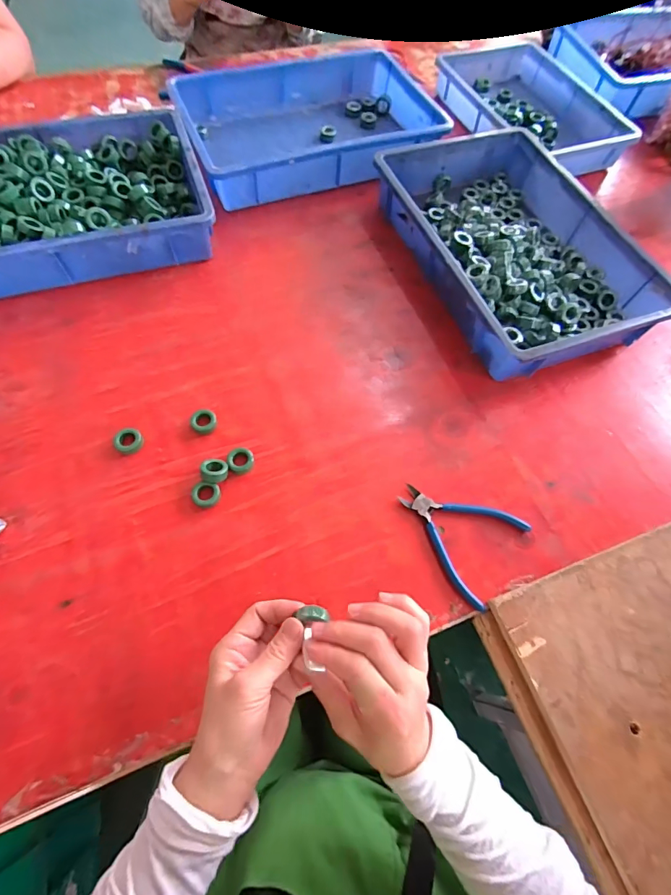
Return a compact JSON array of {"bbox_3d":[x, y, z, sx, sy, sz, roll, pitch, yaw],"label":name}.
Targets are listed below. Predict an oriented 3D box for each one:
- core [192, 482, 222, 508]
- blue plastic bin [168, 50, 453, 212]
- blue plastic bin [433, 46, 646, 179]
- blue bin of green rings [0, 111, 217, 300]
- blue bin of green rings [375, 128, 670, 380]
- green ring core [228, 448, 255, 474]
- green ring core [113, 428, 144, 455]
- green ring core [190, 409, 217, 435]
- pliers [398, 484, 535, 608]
[{"bbox_3d":[-0.148,0.055,0.475,0.030,0.010,0.027,13,63,3],"label":"core"},{"bbox_3d":[-0.051,-0.587,0.769,0.435,0.081,0.301,-21,66,-14],"label":"blue plastic bin"},{"bbox_3d":[0.379,-0.676,0.839,0.248,0.071,0.370,-19,67,-12],"label":"blue plastic bin"},{"bbox_3d":[-0.425,-0.370,0.629,0.432,0.081,0.301,-17,65,-12],"label":"blue bin of green rings"},{"bbox_3d":[0.271,-0.308,0.643,0.280,0.086,0.425,-17,66,-12],"label":"blue bin of green rings"},{"bbox_3d":[-0.112,0.016,0.495,0.029,0.009,0.031,1,63,-3],"label":"green ring core"},{"bbox_3d":[-0.250,-0.008,0.500,0.033,0.013,0.031,1,63,-3],"label":"green ring core"},{"bbox_3d":[-0.164,-0.033,0.517,0.030,0.012,0.030,-2,63,-5],"label":"green ring core"},{"bbox_3d":[0.137,0.093,0.476,0.139,0.006,0.114,37,67,14],"label":"pliers"}]

